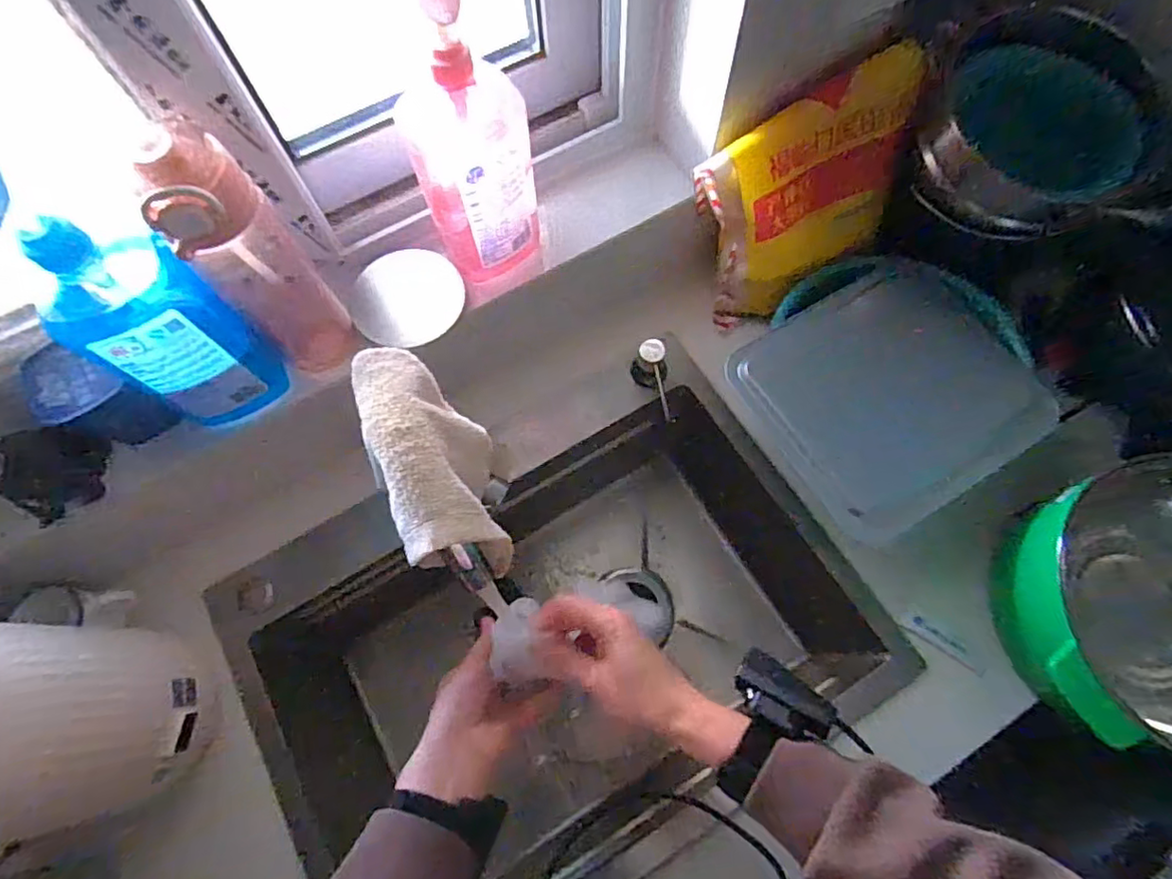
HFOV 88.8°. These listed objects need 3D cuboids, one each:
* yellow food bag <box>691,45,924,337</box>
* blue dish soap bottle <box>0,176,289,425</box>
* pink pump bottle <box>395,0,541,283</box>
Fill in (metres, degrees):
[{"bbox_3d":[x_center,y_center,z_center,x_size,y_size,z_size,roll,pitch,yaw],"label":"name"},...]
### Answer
[{"bbox_3d":[0.232,-0.250,0.650,0.216,0.222,0.118,-31,71,-10],"label":"yellow food bag"},{"bbox_3d":[-0.327,-0.090,0.454,0.071,0.261,0.099,31,73,12],"label":"blue dish soap bottle"},{"bbox_3d":[-0.095,-0.241,0.503,0.099,0.247,0.055,-26,71,-8],"label":"pink pump bottle"}]

